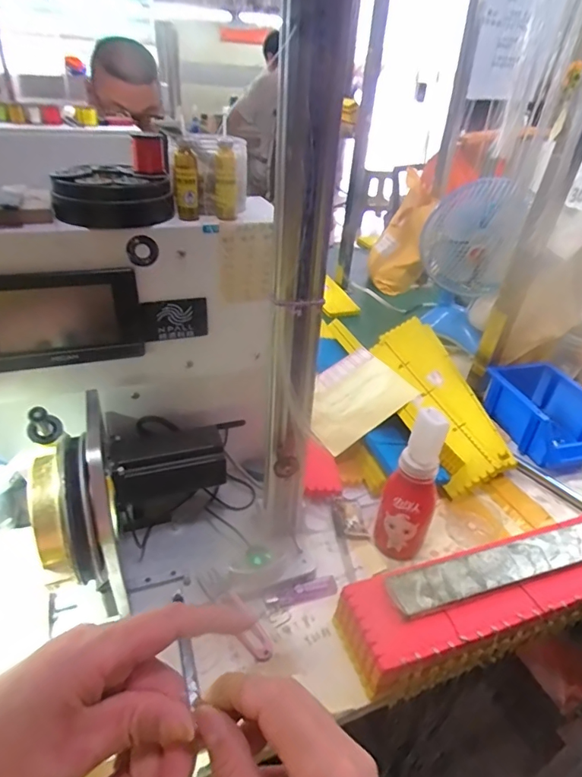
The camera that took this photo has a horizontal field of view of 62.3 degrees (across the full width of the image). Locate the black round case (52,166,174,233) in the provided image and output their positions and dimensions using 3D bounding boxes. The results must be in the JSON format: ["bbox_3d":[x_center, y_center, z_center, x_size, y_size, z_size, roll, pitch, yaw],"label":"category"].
[{"bbox_3d":[-0.154,-0.164,0.413,0.076,0.035,0.083,3,35,-2],"label":"black round case"}]

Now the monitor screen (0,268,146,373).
[{"bbox_3d":[-0.204,-0.061,0.421,0.135,0.085,0.030,-6,36,-14],"label":"monitor screen"}]

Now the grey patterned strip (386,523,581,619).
[{"bbox_3d":[0.226,0.172,0.481,0.280,0.006,0.042,-7,37,-18],"label":"grey patterned strip"}]

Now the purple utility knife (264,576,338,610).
[{"bbox_3d":[0.012,0.215,0.508,0.079,0.010,0.019,-9,37,-18],"label":"purple utility knife"}]

